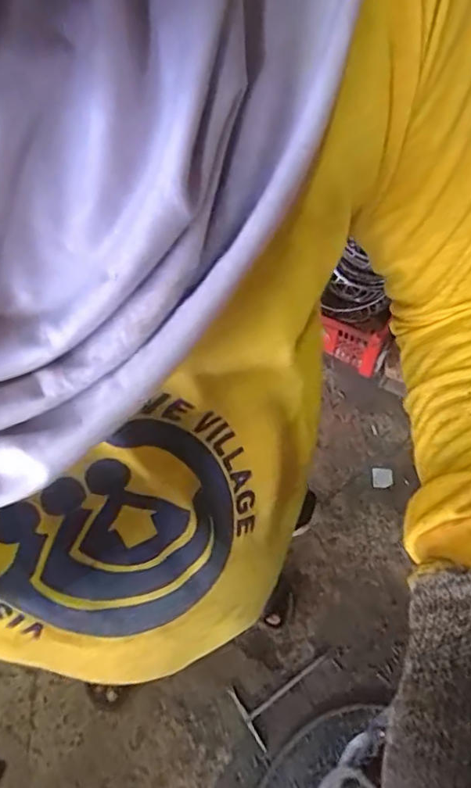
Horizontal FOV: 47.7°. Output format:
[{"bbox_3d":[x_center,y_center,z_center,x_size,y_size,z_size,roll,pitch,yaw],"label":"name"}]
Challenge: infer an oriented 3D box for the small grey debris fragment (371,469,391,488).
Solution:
[{"bbox_3d":[0.381,0.219,1.387,0.050,0.005,0.052,-5,68,19],"label":"small grey debris fragment"}]

